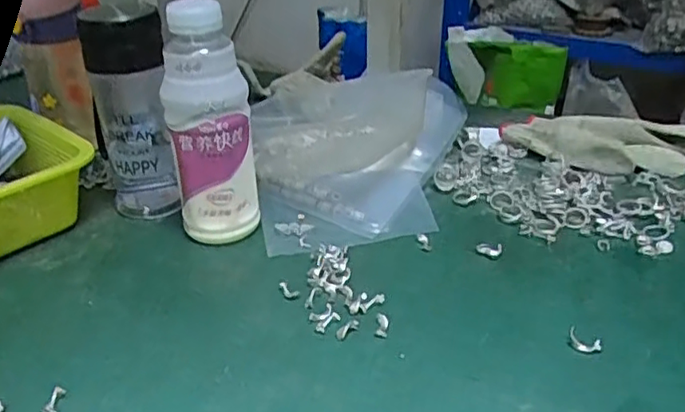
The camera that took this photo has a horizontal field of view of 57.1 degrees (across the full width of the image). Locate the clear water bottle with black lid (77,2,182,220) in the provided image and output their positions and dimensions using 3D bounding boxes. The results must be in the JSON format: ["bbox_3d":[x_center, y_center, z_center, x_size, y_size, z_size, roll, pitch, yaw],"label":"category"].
[{"bbox_3d":[-0.179,-0.077,0.545,0.061,0.182,0.055,-10,31,-16],"label":"clear water bottle with black lid"}]

